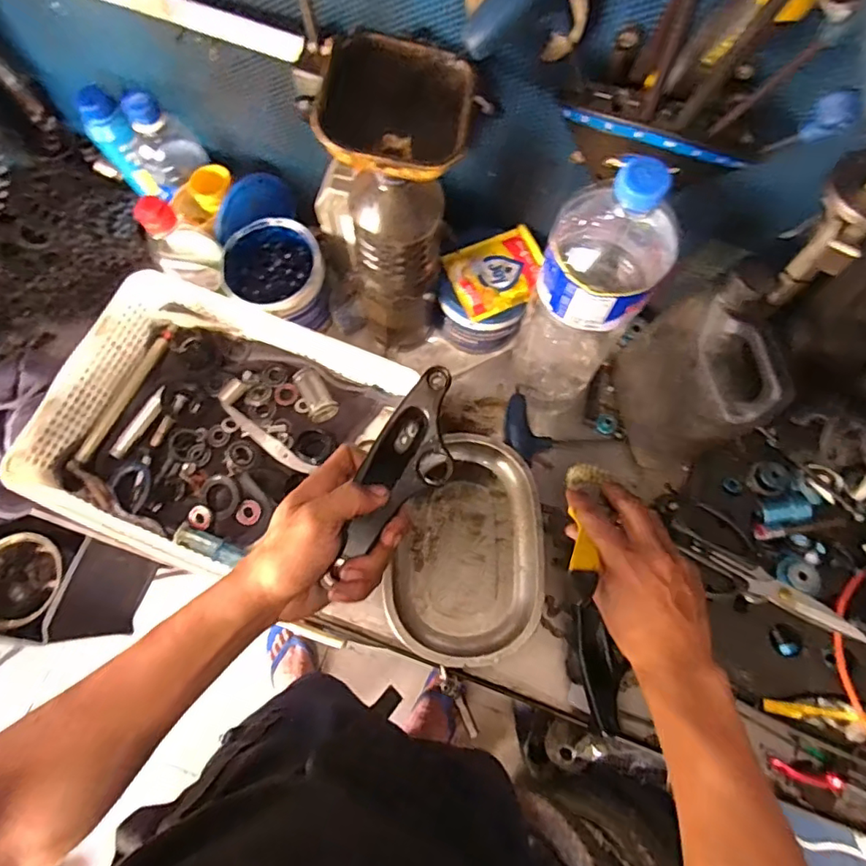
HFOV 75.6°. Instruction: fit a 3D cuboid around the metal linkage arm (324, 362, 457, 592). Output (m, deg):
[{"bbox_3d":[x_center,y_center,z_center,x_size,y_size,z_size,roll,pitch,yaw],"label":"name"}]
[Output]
[{"bbox_3d":[-0.018,0.025,0.427,0.058,0.034,0.149,23,80,7],"label":"metal linkage arm"}]

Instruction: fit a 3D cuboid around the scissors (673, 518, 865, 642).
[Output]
[{"bbox_3d":[0.292,0.139,0.498,0.168,0.017,0.043,28,75,8],"label":"scissors"}]

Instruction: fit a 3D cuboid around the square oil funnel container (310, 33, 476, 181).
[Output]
[{"bbox_3d":[-0.023,-0.200,0.363,0.094,0.052,0.090,6,73,2],"label":"square oil funnel container"}]

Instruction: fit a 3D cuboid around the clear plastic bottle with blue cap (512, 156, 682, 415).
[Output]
[{"bbox_3d":[0.131,-0.108,0.487,0.097,0.311,0.080,23,74,7],"label":"clear plastic bottle with blue cap"}]

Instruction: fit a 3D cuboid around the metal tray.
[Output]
[{"bbox_3d":[0.037,0.114,0.565,0.150,0.043,0.222,12,73,4],"label":"metal tray"}]

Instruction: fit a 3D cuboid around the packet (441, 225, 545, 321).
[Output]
[{"bbox_3d":[0.065,-0.162,0.562,0.094,0.009,0.083,-19,74,-6],"label":"packet"}]

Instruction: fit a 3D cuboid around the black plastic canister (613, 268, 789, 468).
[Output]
[{"bbox_3d":[0.252,-0.044,0.528,0.099,0.183,0.123,-4,73,-1],"label":"black plastic canister"}]

